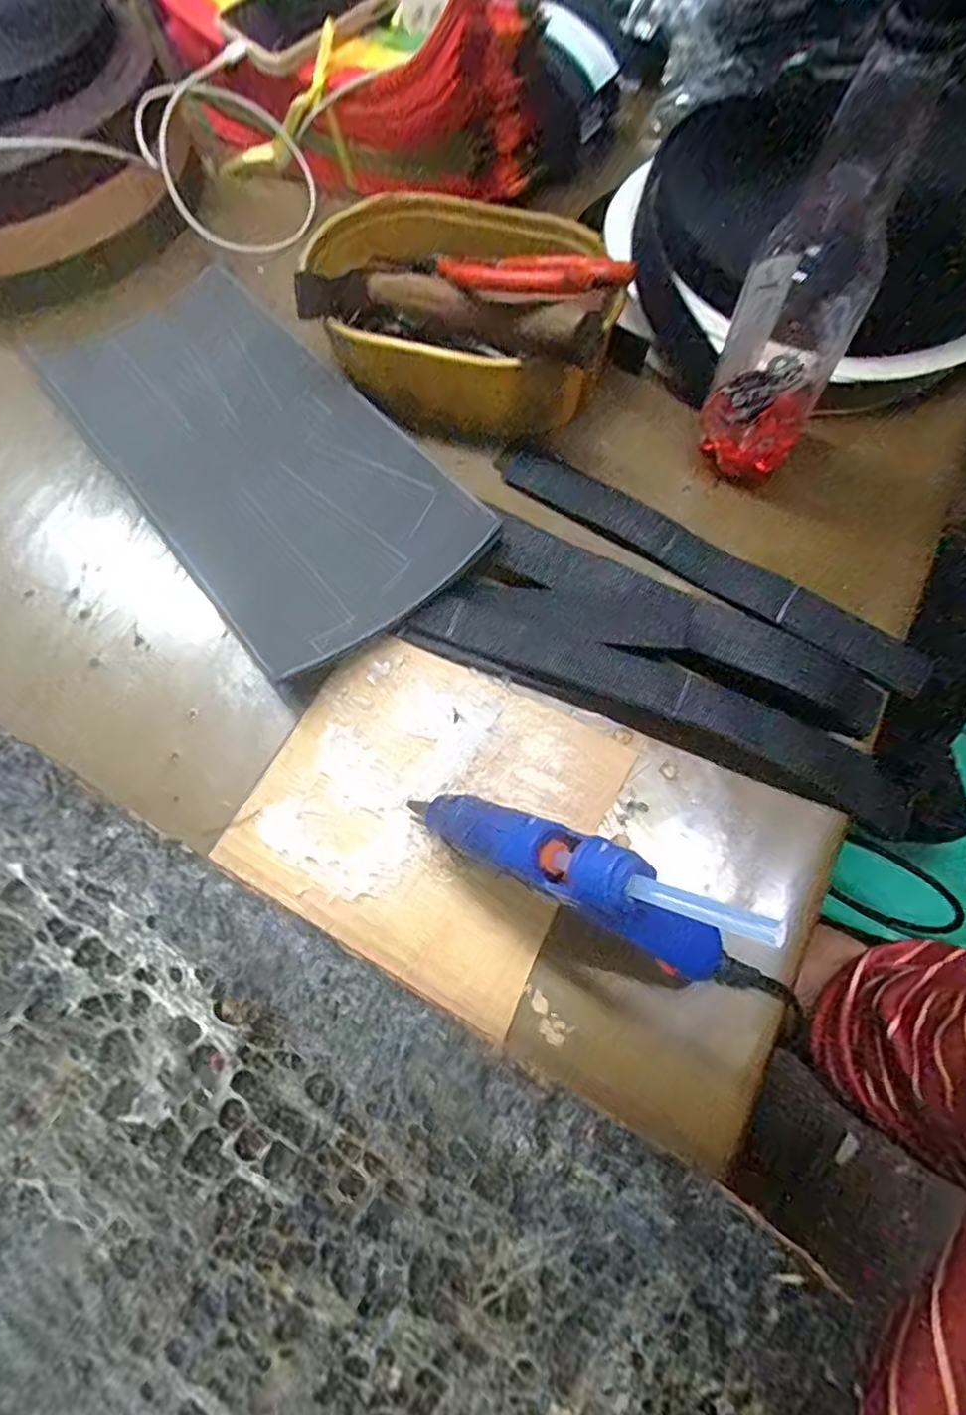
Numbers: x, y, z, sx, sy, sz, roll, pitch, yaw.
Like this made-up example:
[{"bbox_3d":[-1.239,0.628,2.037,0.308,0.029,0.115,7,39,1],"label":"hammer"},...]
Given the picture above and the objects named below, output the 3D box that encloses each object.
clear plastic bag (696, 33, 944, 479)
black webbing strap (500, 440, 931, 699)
[{"bbox_3d":[0.157,-0.196,0.308,0.058,0.163,0.077,24,70,10],"label":"clear plastic bag"},{"bbox_3d":[0.119,-0.085,0.346,0.259,0.007,0.028,33,72,13],"label":"black webbing strap"}]

